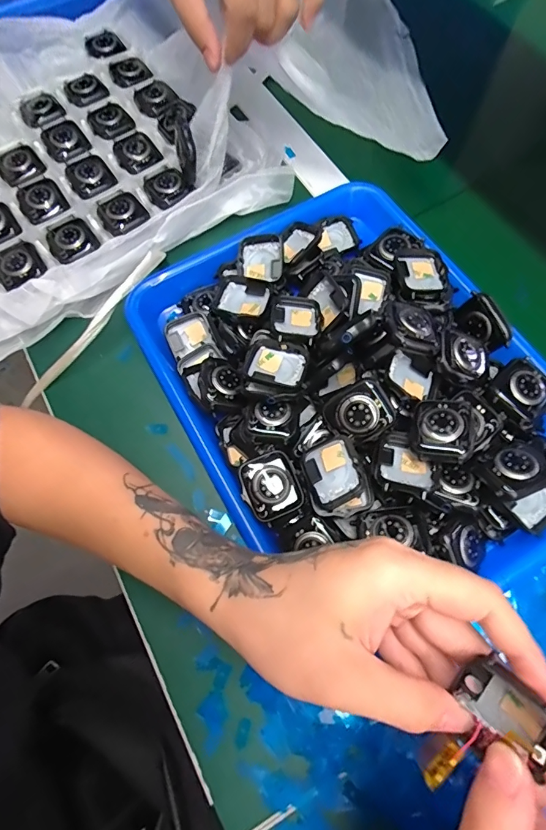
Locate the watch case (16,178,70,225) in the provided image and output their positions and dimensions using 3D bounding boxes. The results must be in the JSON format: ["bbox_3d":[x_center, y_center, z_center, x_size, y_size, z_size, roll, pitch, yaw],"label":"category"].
[{"bbox_3d":[-0.213,-0.198,0.395,0.038,0.010,0.047,-34,71,-10],"label":"watch case"}]

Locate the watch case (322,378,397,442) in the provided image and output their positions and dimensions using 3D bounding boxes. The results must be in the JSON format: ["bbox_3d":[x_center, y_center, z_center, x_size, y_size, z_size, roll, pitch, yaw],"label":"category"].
[{"bbox_3d":[0.058,-0.001,0.284,0.040,0.006,0.036,-35,93,11],"label":"watch case"}]

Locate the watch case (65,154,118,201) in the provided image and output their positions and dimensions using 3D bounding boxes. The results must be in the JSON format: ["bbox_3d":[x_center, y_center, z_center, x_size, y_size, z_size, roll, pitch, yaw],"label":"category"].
[{"bbox_3d":[-0.172,-0.225,0.399,0.038,0.008,0.051,-34,71,-10],"label":"watch case"}]

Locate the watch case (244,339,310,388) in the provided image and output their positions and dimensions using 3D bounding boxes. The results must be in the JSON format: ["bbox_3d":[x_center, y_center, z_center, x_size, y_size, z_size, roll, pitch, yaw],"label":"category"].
[{"bbox_3d":[0.004,-0.036,0.307,0.043,0.013,0.034,15,70,9],"label":"watch case"}]

